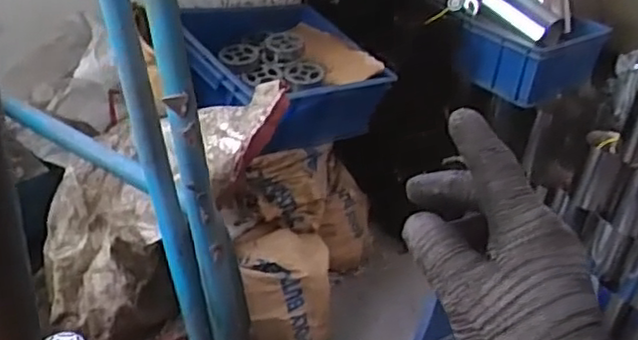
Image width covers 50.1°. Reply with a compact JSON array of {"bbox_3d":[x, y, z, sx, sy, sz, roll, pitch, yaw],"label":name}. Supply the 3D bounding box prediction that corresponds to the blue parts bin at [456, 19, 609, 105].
[{"bbox_3d":[0.510,-0.275,1.607,0.323,0.136,0.214,-21,42,-35],"label":"blue parts bin"}]

